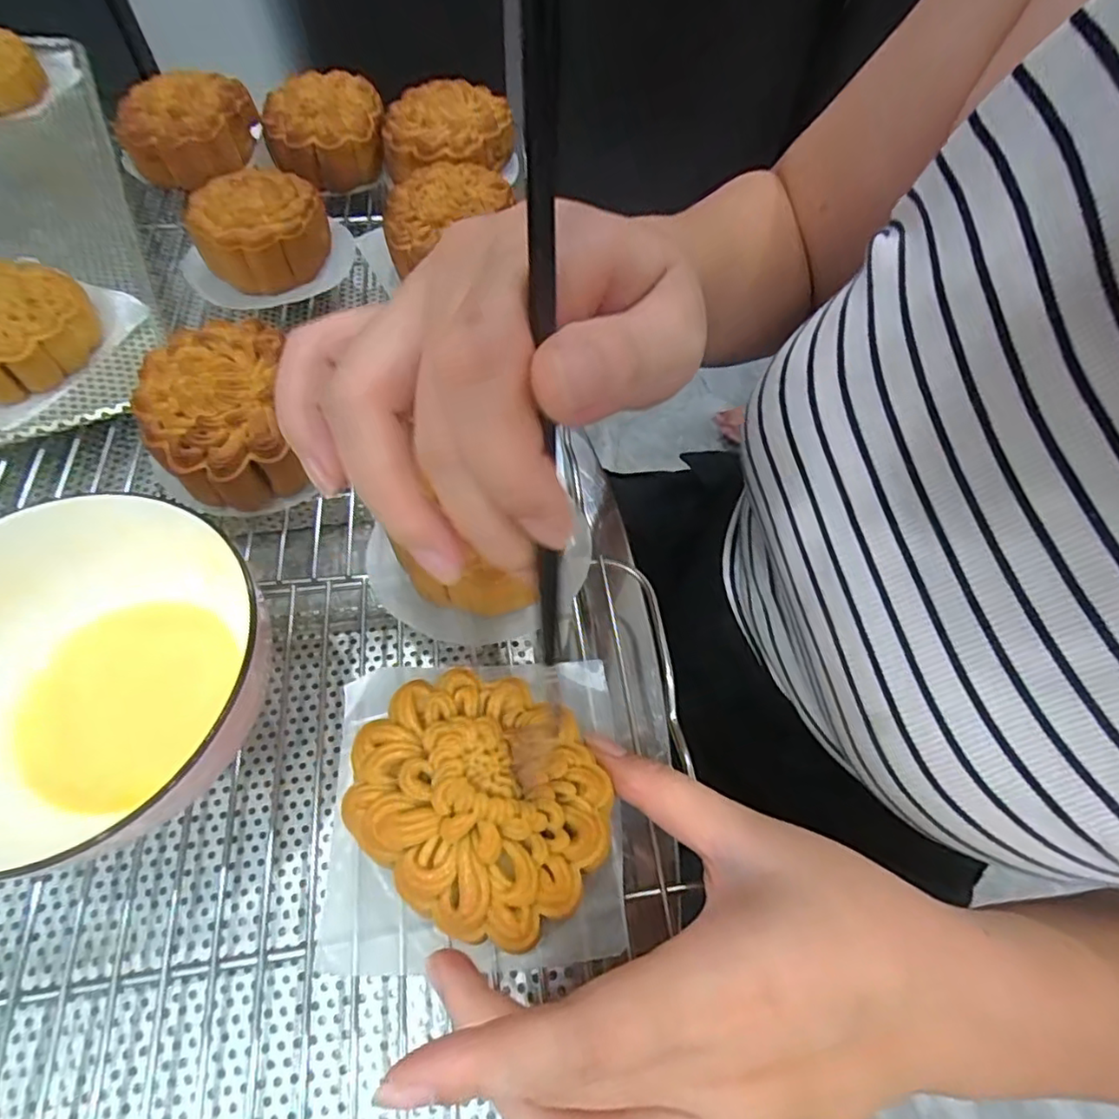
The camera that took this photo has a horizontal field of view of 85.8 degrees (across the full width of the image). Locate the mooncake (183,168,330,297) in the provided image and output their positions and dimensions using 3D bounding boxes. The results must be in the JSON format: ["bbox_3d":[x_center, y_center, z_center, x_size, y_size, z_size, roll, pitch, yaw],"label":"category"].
[{"bbox_3d":[-0.169,-0.188,0.343,0.070,0.034,0.070,-18,63,-12],"label":"mooncake"}]

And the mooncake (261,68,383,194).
[{"bbox_3d":[-0.151,-0.278,0.389,0.073,0.035,0.073,-18,63,-12],"label":"mooncake"}]

